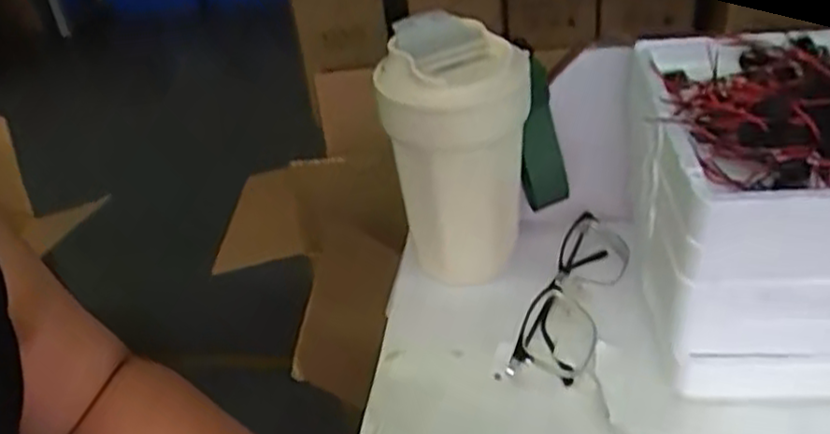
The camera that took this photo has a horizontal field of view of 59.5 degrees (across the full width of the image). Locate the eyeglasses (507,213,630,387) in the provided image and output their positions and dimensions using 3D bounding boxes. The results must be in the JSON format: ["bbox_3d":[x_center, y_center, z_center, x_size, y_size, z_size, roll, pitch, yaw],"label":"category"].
[{"bbox_3d":[0.098,0.044,0.438,0.044,0.026,0.141,7,35,21],"label":"eyeglasses"}]

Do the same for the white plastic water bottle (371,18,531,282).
[{"bbox_3d":[0.028,-0.033,0.450,0.085,0.157,0.076,-1,33,11],"label":"white plastic water bottle"}]

